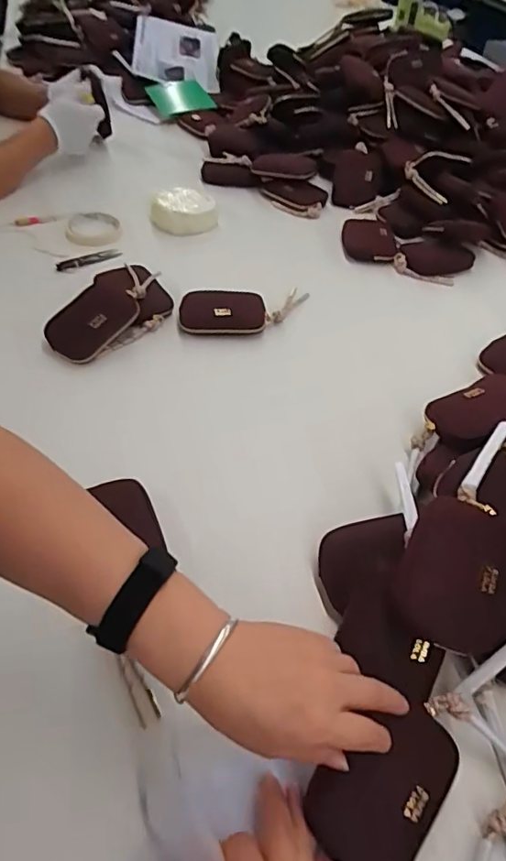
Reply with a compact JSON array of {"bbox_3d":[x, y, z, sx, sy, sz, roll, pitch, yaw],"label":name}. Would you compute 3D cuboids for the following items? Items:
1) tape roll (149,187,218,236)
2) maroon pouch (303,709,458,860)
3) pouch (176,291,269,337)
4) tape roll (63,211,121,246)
[{"bbox_3d":[-0.119,-0.365,0.931,0.091,0.051,0.094,3,48,-3],"label":"tape roll"},{"bbox_3d":[0.094,0.248,0.389,0.077,0.021,0.114,35,54,24],"label":"maroon pouch"},{"bbox_3d":[-0.041,-0.164,0.760,0.118,0.028,0.079,-1,48,-6],"label":"pouch"},{"bbox_3d":[-0.267,-0.331,0.904,0.092,0.020,0.087,3,48,-3],"label":"tape roll"}]

